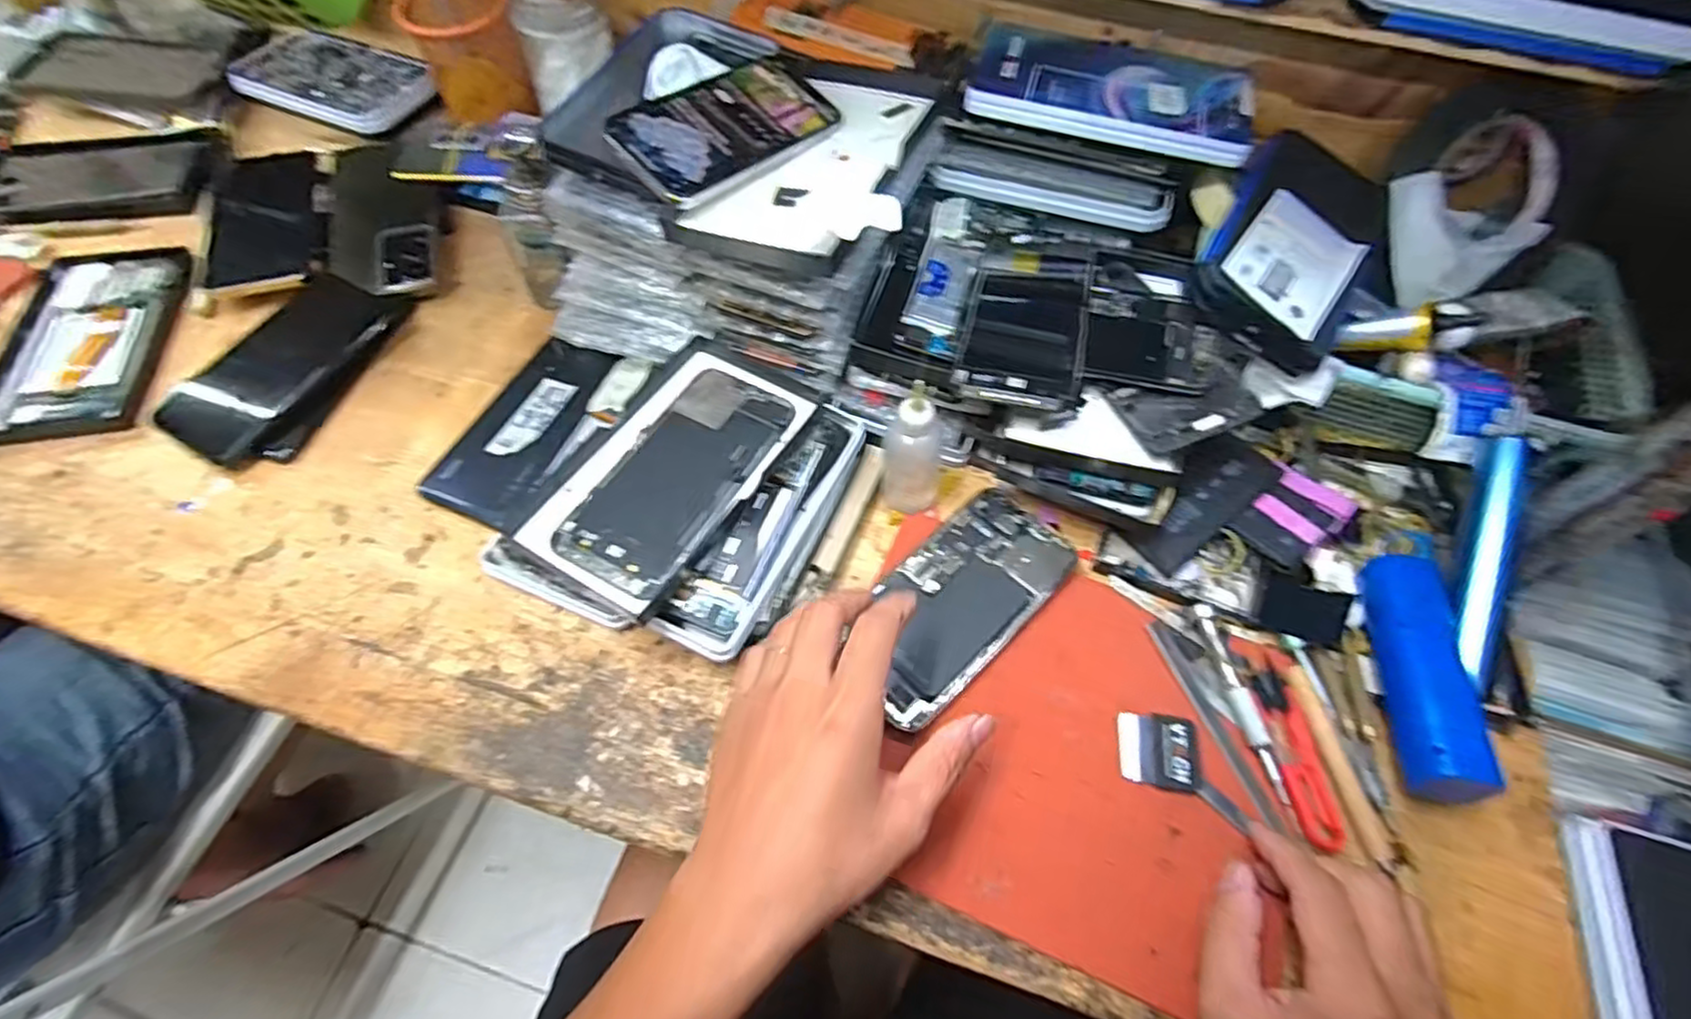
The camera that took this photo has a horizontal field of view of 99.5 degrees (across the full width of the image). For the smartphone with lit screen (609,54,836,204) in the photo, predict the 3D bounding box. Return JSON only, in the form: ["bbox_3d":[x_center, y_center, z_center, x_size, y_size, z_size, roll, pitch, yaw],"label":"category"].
[{"bbox_3d":[-0.072,-0.238,0.444,0.072,0.010,0.139,44,62,3],"label":"smartphone with lit screen"}]

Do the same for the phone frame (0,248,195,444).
[{"bbox_3d":[-0.557,-0.128,0.527,0.110,0.016,0.178,-8,61,-6],"label":"phone frame"}]

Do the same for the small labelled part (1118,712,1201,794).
[{"bbox_3d":[0.173,0.132,0.392,0.044,0.006,0.038,8,60,2],"label":"small labelled part"}]

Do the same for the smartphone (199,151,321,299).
[{"bbox_3d":[-0.479,-0.242,0.586,0.091,0.010,0.177,-13,61,-9],"label":"smartphone"}]

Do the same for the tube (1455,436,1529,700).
[{"bbox_3d":[0.364,0.028,0.406,0.018,0.016,0.146,16,80,7],"label":"tube"}]

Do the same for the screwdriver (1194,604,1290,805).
[{"bbox_3d":[0.222,0.106,0.403,0.011,0.011,0.108,-8,60,-6],"label":"screwdriver"}]

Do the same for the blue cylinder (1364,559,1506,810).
[{"bbox_3d":[0.314,0.088,0.391,0.036,0.043,0.137,10,62,5],"label":"blue cylinder"}]

